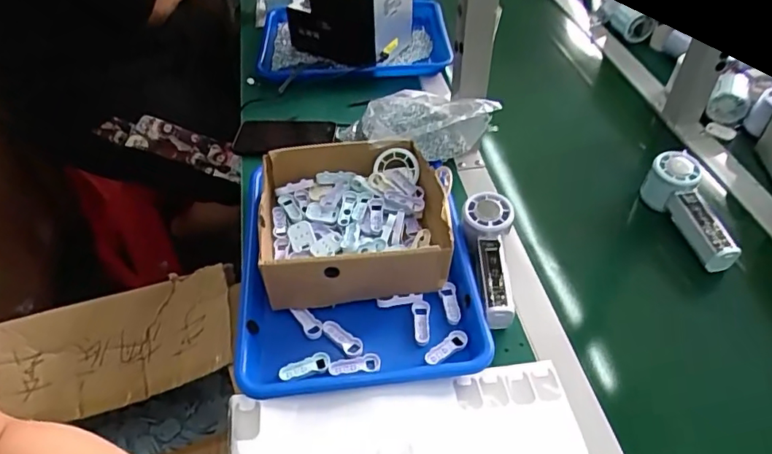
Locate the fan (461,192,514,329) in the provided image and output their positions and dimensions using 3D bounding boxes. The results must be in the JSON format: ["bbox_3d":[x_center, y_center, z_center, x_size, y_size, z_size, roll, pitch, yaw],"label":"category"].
[{"bbox_3d":[0.119,0.037,0.615,0.056,0.050,0.157,-2,60,0],"label":"fan"}]

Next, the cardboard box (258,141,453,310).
[{"bbox_3d":[-0.037,-0.010,0.639,0.204,0.076,0.205,-6,46,-4],"label":"cardboard box"}]

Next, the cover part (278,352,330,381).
[{"bbox_3d":[-0.081,0.141,0.550,0.051,0.010,0.022,-20,48,-17],"label":"cover part"}]

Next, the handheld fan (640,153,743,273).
[{"bbox_3d":[0.364,-0.022,0.666,0.055,0.064,0.148,-4,45,-2],"label":"handheld fan"}]

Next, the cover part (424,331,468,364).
[{"bbox_3d":[0.062,0.123,0.559,0.048,0.008,0.018,-30,52,-26],"label":"cover part"}]

